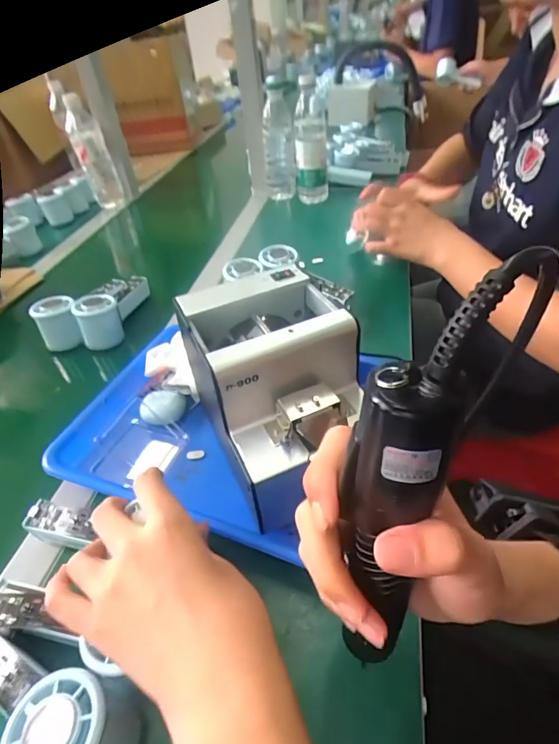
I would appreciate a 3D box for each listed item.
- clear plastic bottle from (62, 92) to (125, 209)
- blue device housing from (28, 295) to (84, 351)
[{"bbox_3d":[-0.402,-0.475,0.944,0.071,0.203,0.058,-19,42,-13],"label":"clear plastic bottle"},{"bbox_3d":[-0.301,-0.066,0.599,0.051,0.062,0.053,-22,43,-17],"label":"blue device housing"}]

